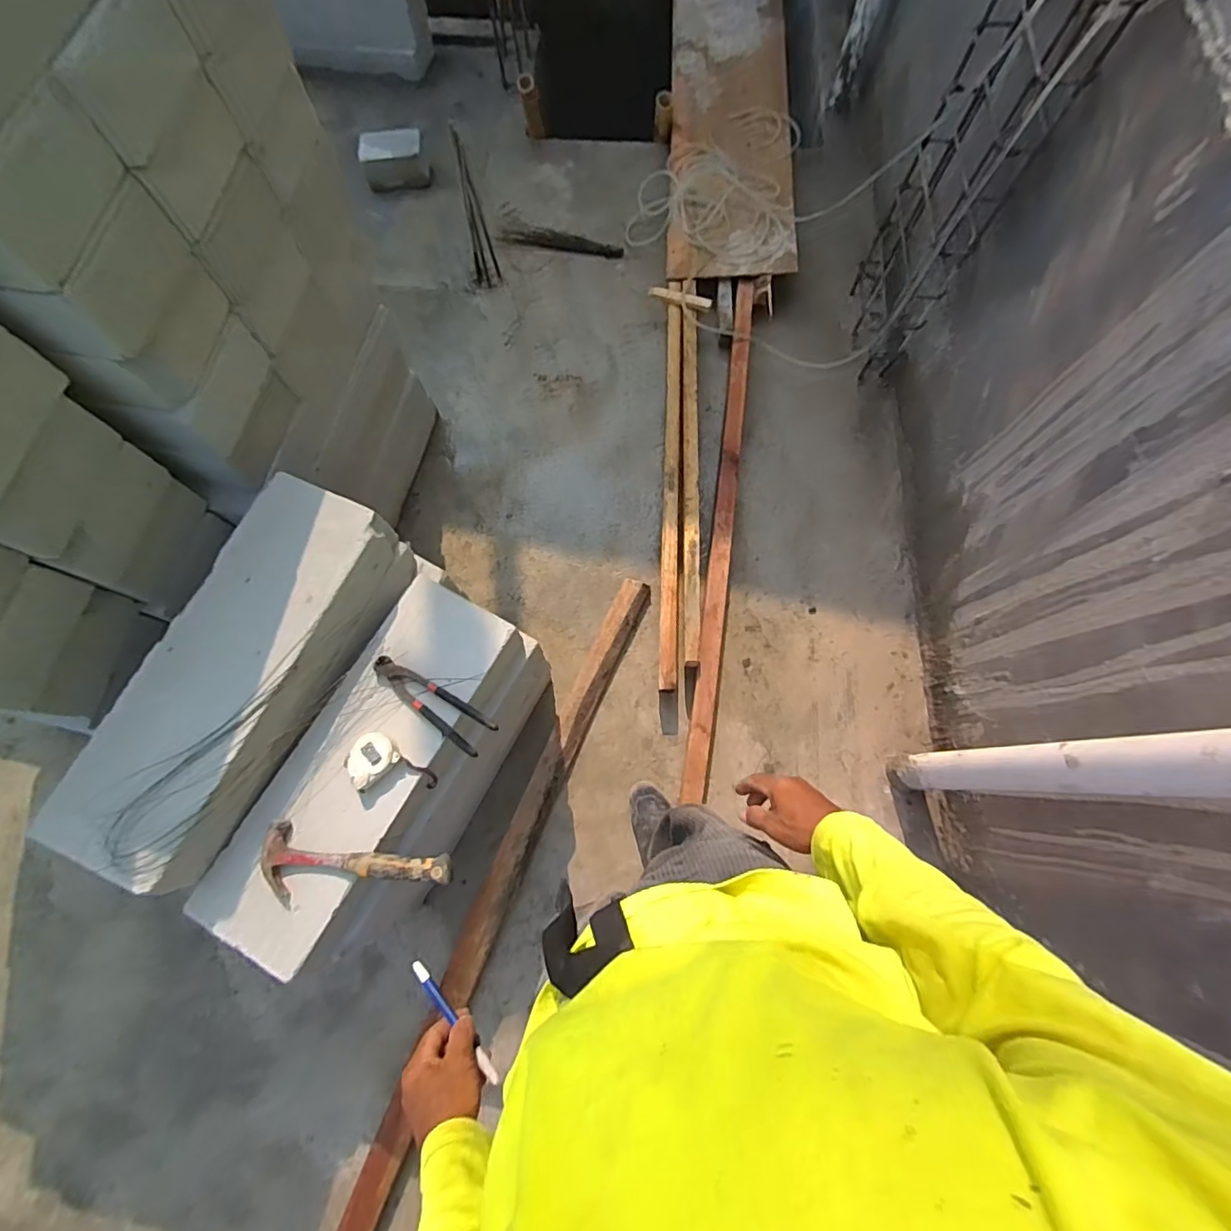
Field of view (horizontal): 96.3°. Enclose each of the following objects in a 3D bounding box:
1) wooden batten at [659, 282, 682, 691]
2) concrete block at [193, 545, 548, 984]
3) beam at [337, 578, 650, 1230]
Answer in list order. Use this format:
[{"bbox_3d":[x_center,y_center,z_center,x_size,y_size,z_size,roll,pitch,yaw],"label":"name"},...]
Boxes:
[{"bbox_3d":[0.148,-0.394,1.433,0.042,0.053,1.151,2,74,1],"label":"wooden batten"},{"bbox_3d":[-0.381,0.248,0.936,0.249,0.223,0.595,30,76,8],"label":"concrete block"},{"bbox_3d":[-0.229,0.553,1.219,0.081,0.055,1.402,22,75,6],"label":"beam"}]

